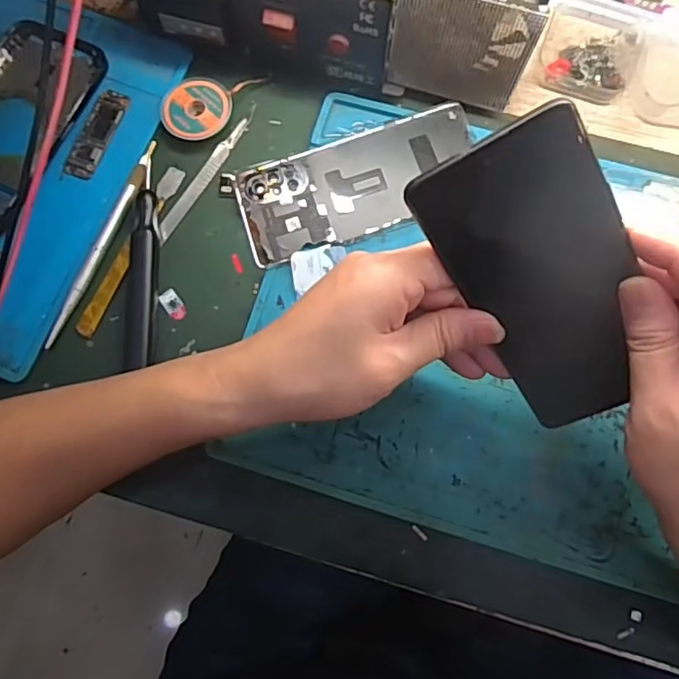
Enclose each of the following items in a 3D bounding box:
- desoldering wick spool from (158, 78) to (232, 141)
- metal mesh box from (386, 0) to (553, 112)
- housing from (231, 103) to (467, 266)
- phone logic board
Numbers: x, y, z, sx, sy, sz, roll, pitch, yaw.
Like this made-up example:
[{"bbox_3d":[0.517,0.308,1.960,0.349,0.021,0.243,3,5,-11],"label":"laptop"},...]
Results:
[{"bbox_3d":[-0.093,-0.151,0.379,0.045,0.011,0.042,0,77,1],"label":"desoldering wick spool"},{"bbox_3d":[0.073,-0.178,0.340,0.079,0.083,0.034,18,78,5],"label":"metal mesh box"},{"bbox_3d":[0.013,-0.099,0.366,0.151,0.006,0.065,-19,77,-3],"label":"housing"},{"bbox_3d":[-0.159,-0.135,0.379,0.020,0.004,0.064,20,78,6],"label":"phone logic board"}]

